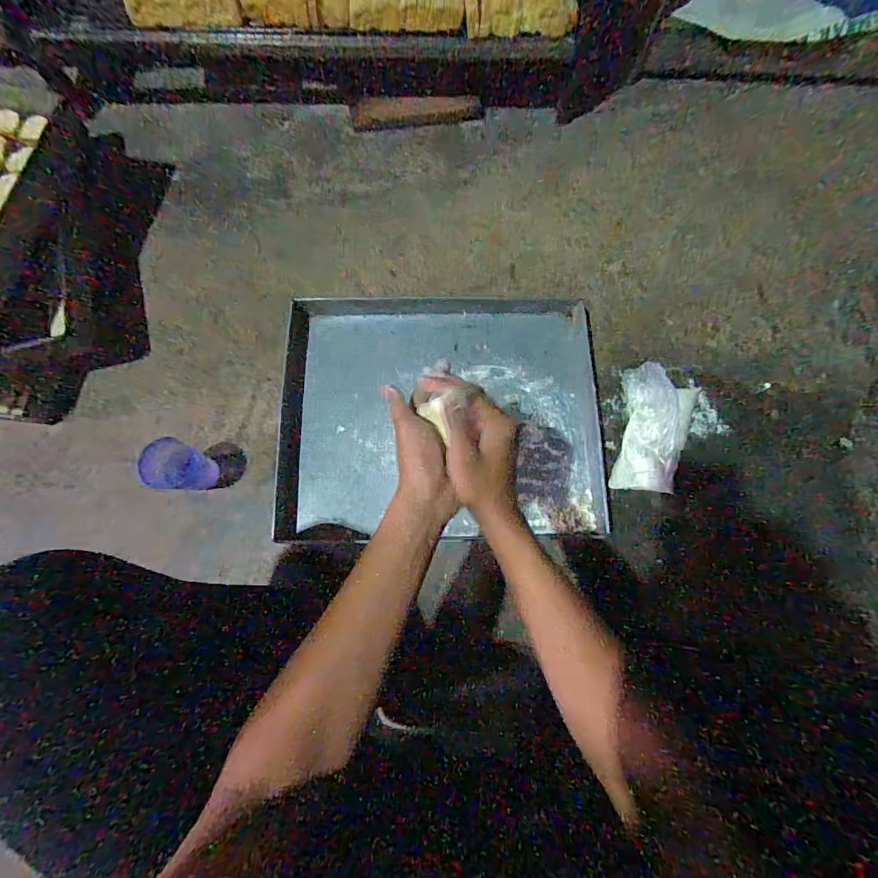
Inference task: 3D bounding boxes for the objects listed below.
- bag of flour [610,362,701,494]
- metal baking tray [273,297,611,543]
[{"bbox_3d":[0.368,-0.013,0.724,0.130,0.066,0.208,11,76,1],"label":"bag of flour"},{"bbox_3d":[0.003,-0.053,0.747,0.529,0.052,0.428,-1,77,-2],"label":"metal baking tray"}]

